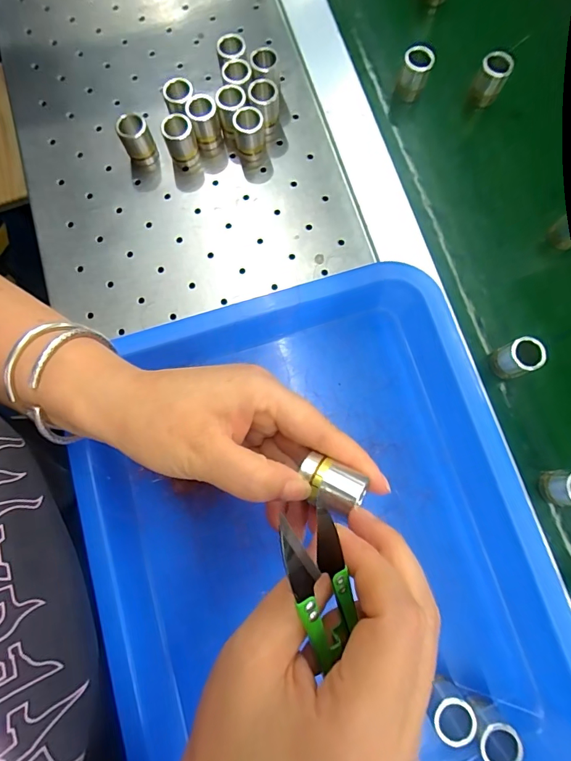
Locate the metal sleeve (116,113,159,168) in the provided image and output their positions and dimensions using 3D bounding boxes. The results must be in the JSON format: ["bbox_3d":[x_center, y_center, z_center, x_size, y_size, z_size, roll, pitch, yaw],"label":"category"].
[{"bbox_3d":[-0.112,-0.182,0.316,0.021,0.034,0.020,0,78,1],"label":"metal sleeve"}]

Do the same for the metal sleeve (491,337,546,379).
[{"bbox_3d":[0.159,-0.014,0.287,0.021,0.037,0.022,-18,79,-3],"label":"metal sleeve"}]

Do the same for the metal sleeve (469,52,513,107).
[{"bbox_3d":[0.165,-0.242,0.337,0.023,0.035,0.019,28,80,6],"label":"metal sleeve"}]

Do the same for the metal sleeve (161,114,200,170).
[{"bbox_3d":[-0.079,-0.180,0.316,0.021,0.035,0.020,-23,79,-4],"label":"metal sleeve"}]

